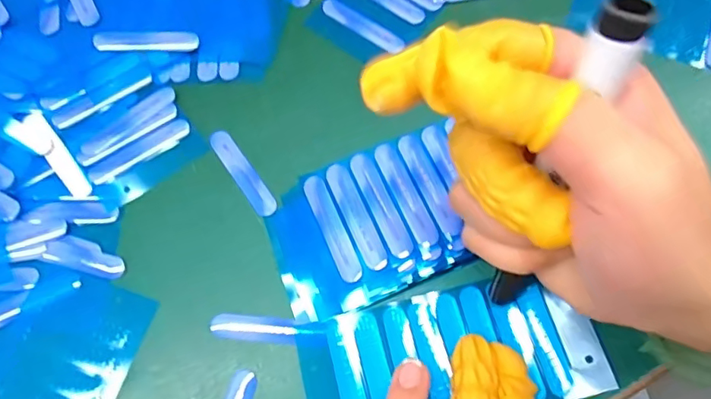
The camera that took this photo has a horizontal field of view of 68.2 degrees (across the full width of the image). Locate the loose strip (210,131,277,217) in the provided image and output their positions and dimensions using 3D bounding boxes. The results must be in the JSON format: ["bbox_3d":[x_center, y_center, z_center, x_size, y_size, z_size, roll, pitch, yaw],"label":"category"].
[{"bbox_3d":[-0.054,-0.014,0.248,0.010,0.004,0.050,-34,73,-12],"label":"loose strip"}]

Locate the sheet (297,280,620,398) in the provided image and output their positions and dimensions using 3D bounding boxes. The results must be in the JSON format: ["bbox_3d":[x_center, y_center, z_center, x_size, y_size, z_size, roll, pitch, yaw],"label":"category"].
[{"bbox_3d":[0.039,0.065,0.215,0.118,0.011,0.055,-10,70,-3],"label":"sheet"}]

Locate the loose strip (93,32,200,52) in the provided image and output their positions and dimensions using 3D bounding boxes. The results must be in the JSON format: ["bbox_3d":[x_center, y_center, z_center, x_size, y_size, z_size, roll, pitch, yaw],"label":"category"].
[{"bbox_3d":[-0.106,-0.081,0.268,0.050,0.005,0.011,-3,69,-2],"label":"loose strip"}]

